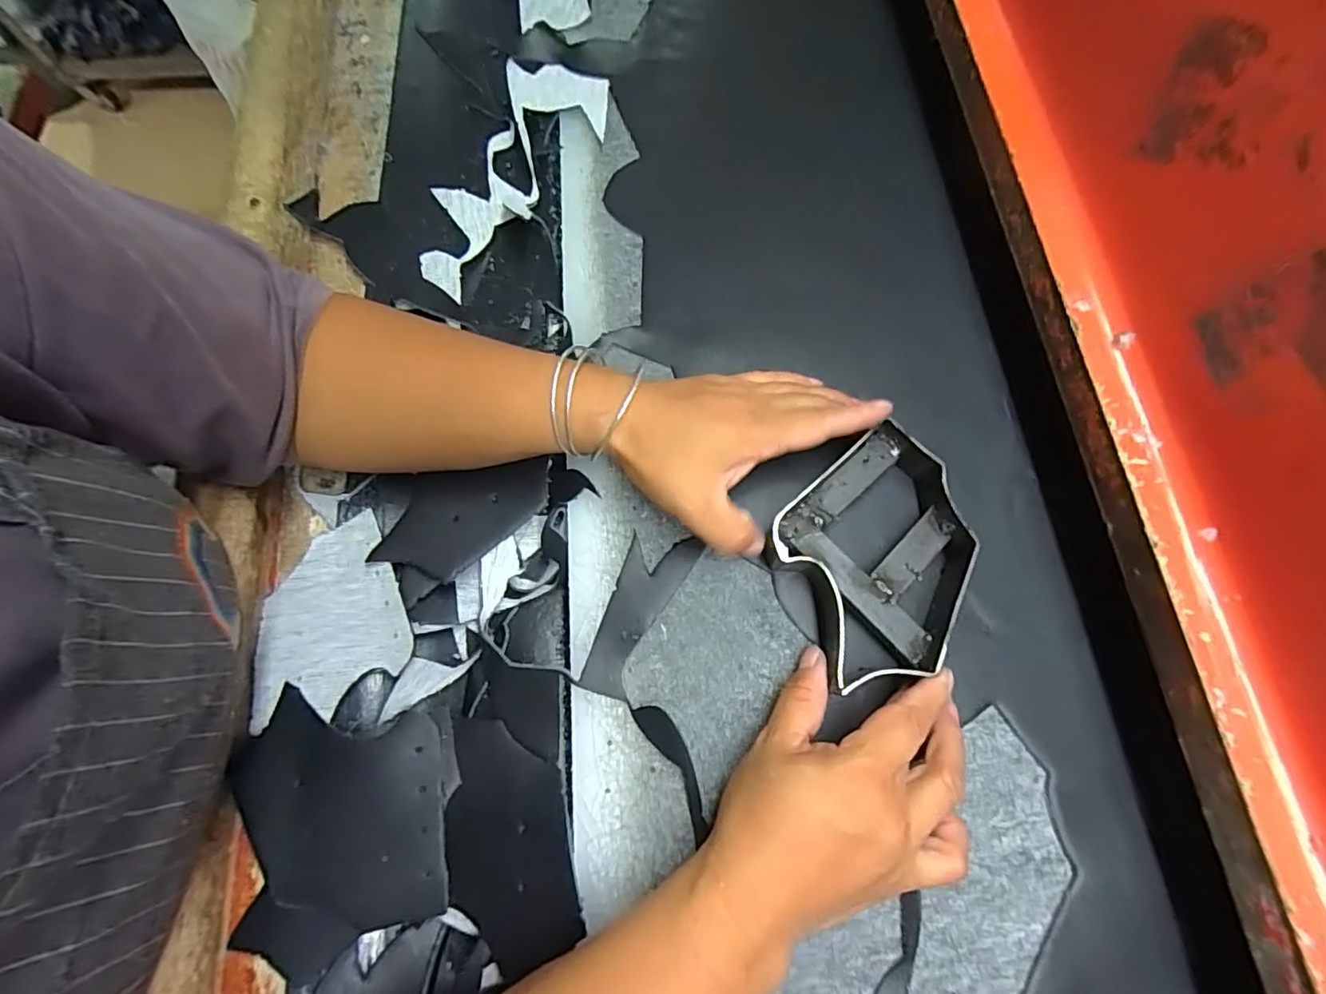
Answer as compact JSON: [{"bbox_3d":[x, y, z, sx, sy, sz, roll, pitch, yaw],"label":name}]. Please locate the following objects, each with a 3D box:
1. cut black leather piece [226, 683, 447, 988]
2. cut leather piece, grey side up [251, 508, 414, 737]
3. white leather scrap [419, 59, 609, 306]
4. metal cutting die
[{"bbox_3d":[-0.170,0.172,0.297,0.102,0.007,0.125,-6,75,-7],"label":"cut black leather piece"},{"bbox_3d":[-0.200,0.072,0.326,0.098,0.014,0.096,-28,74,-9],"label":"cut leather piece, grey side up"},{"bbox_3d":[-0.122,-0.248,0.441,0.099,0.043,0.207,32,87,9],"label":"white leather scrap"},{"bbox_3d":[0.122,0.032,0.320,0.113,0.037,0.122,-22,73,-8],"label":"metal cutting die"}]

